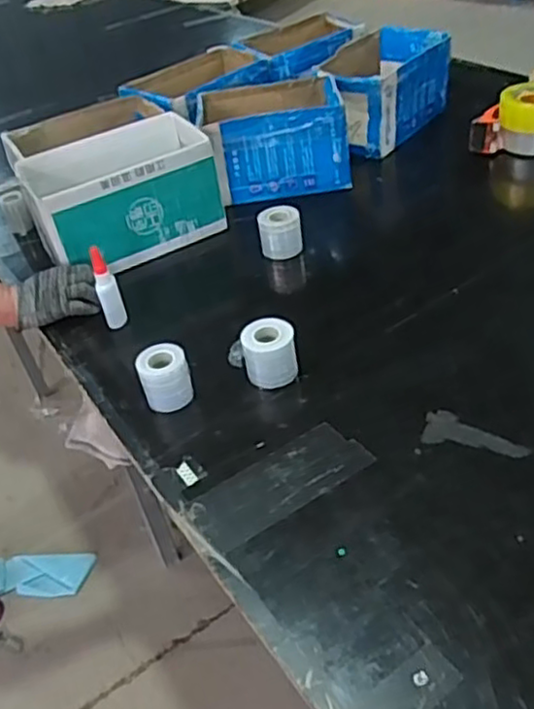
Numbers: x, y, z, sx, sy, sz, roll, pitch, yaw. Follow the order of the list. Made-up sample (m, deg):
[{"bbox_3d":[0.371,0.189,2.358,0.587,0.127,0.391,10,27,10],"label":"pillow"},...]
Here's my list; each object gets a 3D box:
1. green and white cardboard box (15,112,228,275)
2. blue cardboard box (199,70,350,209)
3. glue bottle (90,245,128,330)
[{"bbox_3d":[-0.234,-0.256,1.154,0.292,0.171,0.193,-24,41,-16],"label":"green and white cardboard box"},{"bbox_3d":[0.012,-0.397,1.271,0.250,0.148,0.189,-13,39,-3],"label":"blue cardboard box"},{"bbox_3d":[-0.229,-0.091,0.988,0.030,0.130,0.024,-20,40,-12],"label":"glue bottle"}]

